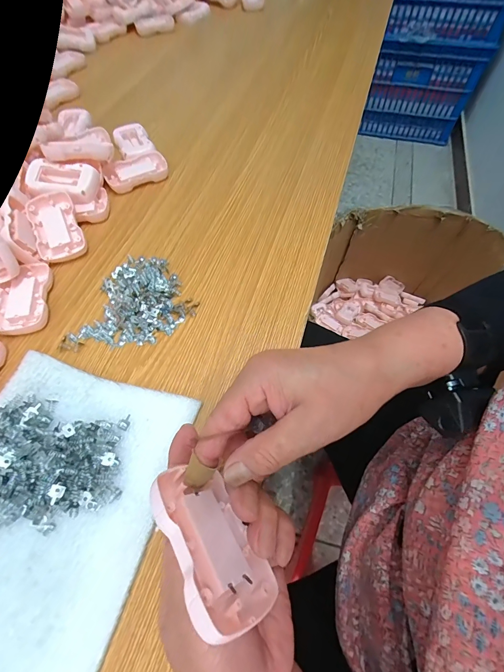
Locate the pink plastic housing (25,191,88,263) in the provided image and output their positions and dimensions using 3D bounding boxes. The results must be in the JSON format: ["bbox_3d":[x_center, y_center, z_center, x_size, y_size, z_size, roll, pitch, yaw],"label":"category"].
[{"bbox_3d":[-0.239,-0.133,0.391,0.054,0.019,0.090,-22,81,-8],"label":"pink plastic housing"}]

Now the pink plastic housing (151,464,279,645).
[{"bbox_3d":[-0.027,0.119,0.185,0.089,0.054,0.017,48,112,28],"label":"pink plastic housing"}]

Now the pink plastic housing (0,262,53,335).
[{"bbox_3d":[-0.253,-0.041,0.351,0.053,0.015,0.086,-10,62,-4],"label":"pink plastic housing"}]

